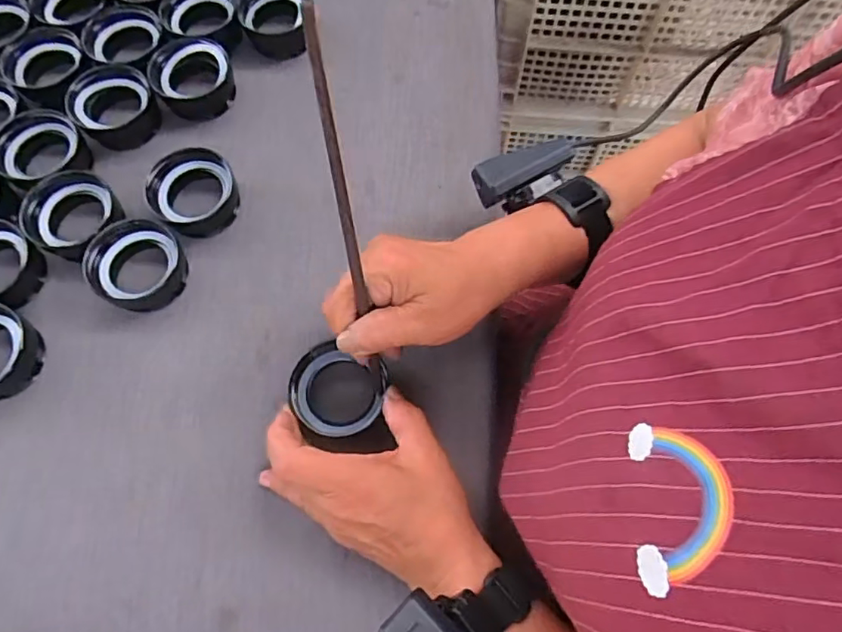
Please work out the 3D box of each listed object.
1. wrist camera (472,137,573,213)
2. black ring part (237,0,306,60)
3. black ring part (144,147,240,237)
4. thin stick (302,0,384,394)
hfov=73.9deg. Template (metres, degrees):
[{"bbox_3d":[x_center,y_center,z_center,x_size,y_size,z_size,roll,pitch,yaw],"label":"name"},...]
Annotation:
[{"bbox_3d":[0.076,-0.102,0.407,0.071,0.027,0.031,-23,69,7],"label":"wrist camera"},{"bbox_3d":[-0.135,-0.275,0.519,0.064,0.030,0.064,-5,68,-1],"label":"black ring part"},{"bbox_3d":[-0.183,-0.099,0.455,0.065,0.040,0.061,0,68,1],"label":"black ring part"},{"bbox_3d":[-0.038,-0.033,0.319,0.007,0.270,0.010,-5,51,-1],"label":"thin stick"}]

